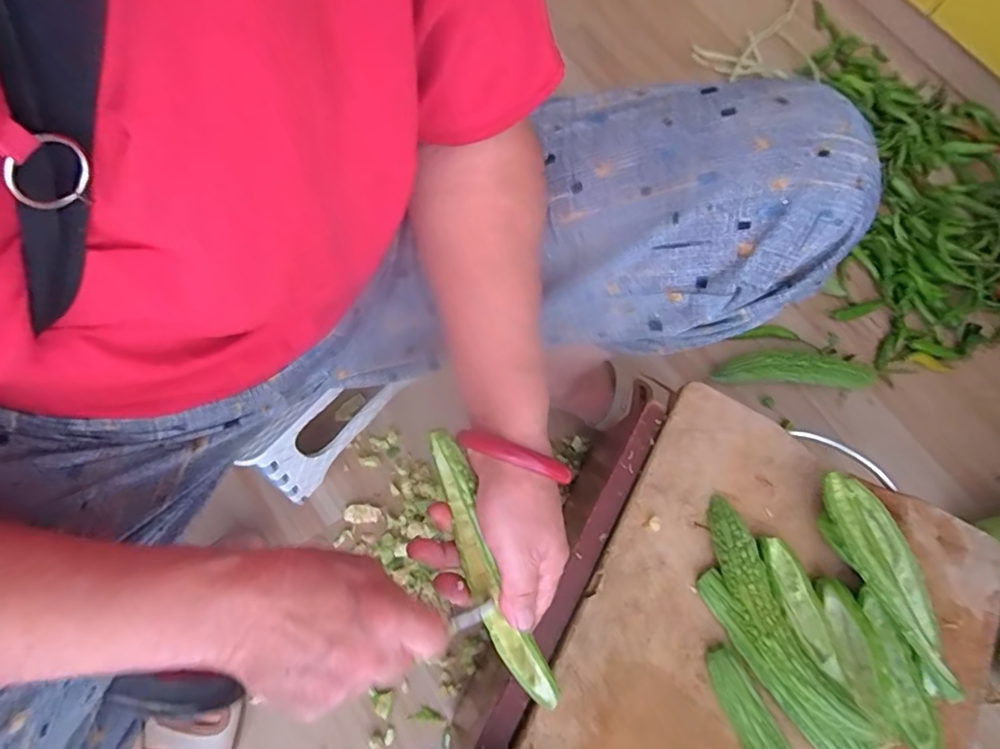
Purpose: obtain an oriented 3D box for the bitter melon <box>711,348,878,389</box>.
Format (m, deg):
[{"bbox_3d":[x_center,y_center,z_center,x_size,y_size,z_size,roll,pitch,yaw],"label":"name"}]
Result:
[{"bbox_3d":[0.405,-0.009,0.739,0.225,0.041,0.051,3,71,-4],"label":"bitter melon"}]

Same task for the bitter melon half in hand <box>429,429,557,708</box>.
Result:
[{"bbox_3d":[-0.009,0.116,0.333,0.024,0.028,0.172,-21,91,-10],"label":"bitter melon half in hand"}]

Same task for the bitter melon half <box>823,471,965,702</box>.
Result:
[{"bbox_3d":[0.292,0.156,0.418,0.049,0.040,0.157,-9,71,-6],"label":"bitter melon half"}]

